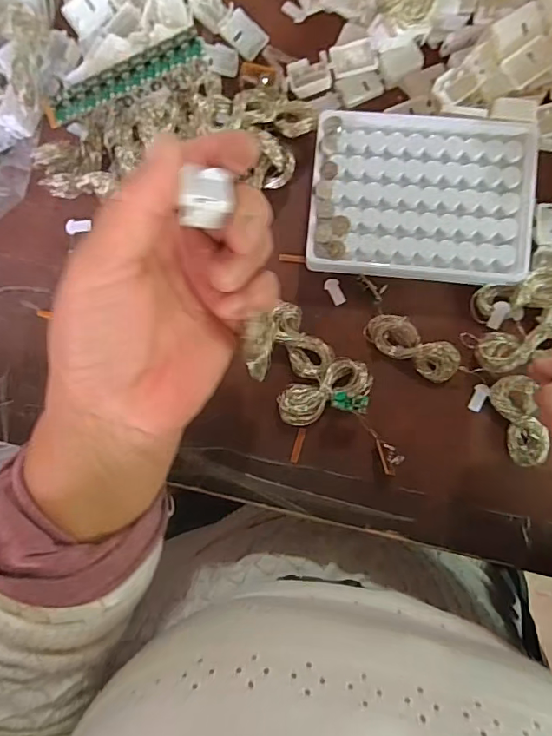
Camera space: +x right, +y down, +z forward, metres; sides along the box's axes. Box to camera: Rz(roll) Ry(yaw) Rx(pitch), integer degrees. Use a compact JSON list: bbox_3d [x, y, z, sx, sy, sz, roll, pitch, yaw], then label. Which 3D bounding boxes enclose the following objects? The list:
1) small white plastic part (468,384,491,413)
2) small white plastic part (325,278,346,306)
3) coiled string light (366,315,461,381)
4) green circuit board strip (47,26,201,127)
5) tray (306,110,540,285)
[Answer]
[{"bbox_3d":[0.126,0.019,0.304,0.008,0.004,0.018,27,93,3],"label":"small white plastic part"},{"bbox_3d":[0.038,-0.049,0.315,0.009,0.004,0.018,-26,89,5],"label":"small white plastic part"},{"bbox_3d":[0.084,-0.013,0.305,0.059,0.010,0.024,31,94,3],"label":"coiled string light"},{"bbox_3d":[-0.092,-0.176,0.299,0.101,0.005,0.020,-23,92,3],"label":"green circuit board strip"},{"bbox_3d":[0.087,-0.105,0.296,0.129,0.012,0.097,5,92,4],"label":"tray"}]

